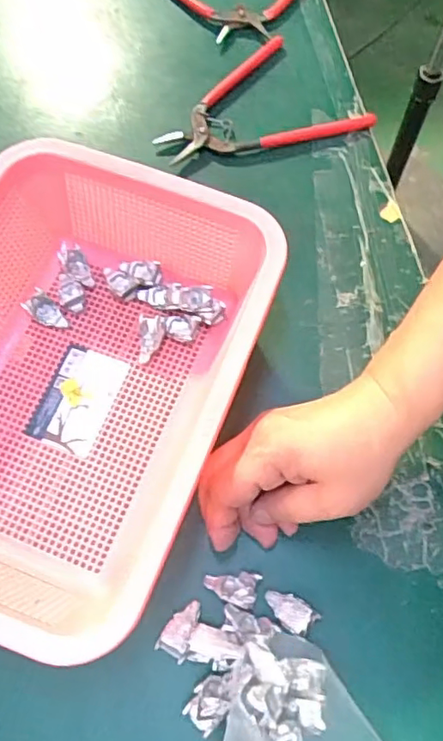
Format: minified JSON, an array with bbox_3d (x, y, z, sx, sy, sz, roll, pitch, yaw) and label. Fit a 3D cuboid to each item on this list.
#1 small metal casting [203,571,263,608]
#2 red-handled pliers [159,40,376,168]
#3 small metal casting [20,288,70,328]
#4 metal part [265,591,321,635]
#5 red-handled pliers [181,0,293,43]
[{"bbox_3d":[0.006,0.122,0.335,0.030,0.018,0.018,12,69,4],"label":"small metal casting"},{"bbox_3d":[0.031,-0.193,0.458,0.144,0.015,0.106,-39,74,-14],"label":"red-handled pliers"},{"bbox_3d":[-0.116,-0.040,0.397,0.030,0.014,0.018,36,73,12],"label":"small metal casting"},{"bbox_3d":[0.039,0.136,0.333,0.030,0.015,0.016,32,72,11],"label":"metal part"},{"bbox_3d":[0.014,-0.329,0.516,0.170,0.007,0.099,-5,69,-3],"label":"red-handled pliers"}]

